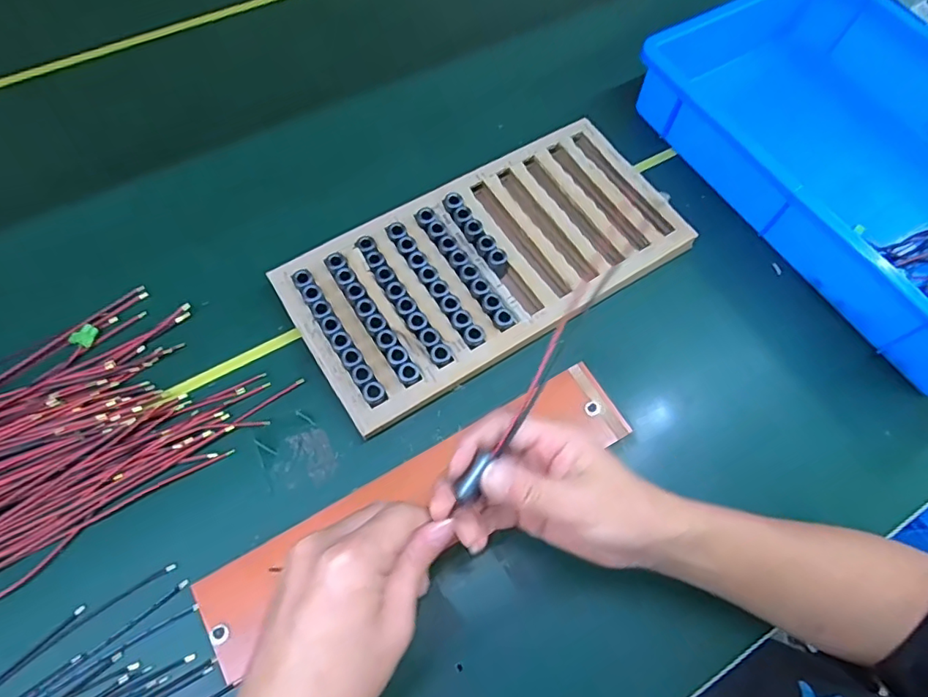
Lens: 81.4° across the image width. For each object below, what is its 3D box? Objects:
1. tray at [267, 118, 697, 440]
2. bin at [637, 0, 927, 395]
[{"bbox_3d":[0.022,-0.081,0.498,0.350,0.032,0.173,-30,71,-15],"label":"tray"},{"bbox_3d":[0.406,-0.187,0.522,0.278,0.074,0.408,-31,71,-15],"label":"bin"}]

